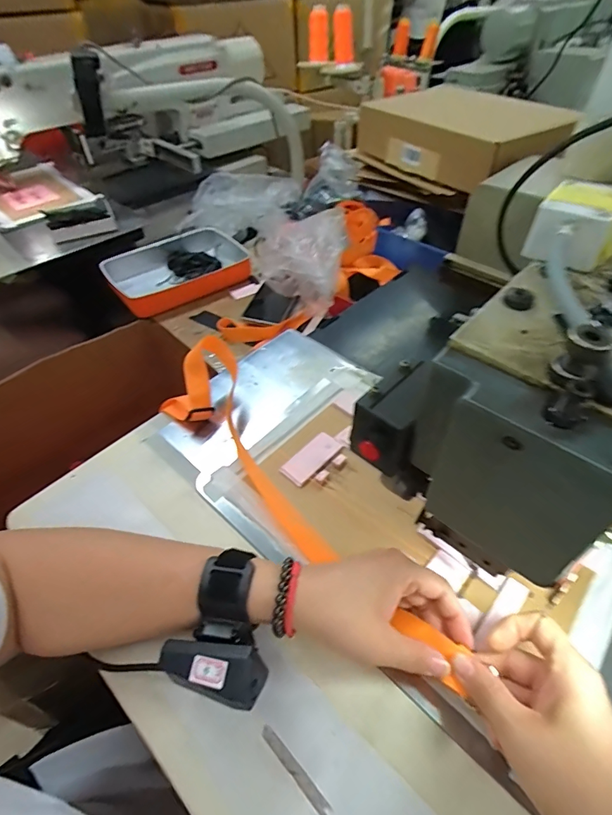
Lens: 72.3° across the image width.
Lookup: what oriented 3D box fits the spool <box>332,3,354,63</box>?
[{"bbox_3d":[0.096,-0.947,1.062,0.054,0.105,0.060,4,47,5],"label":"spool"}]

